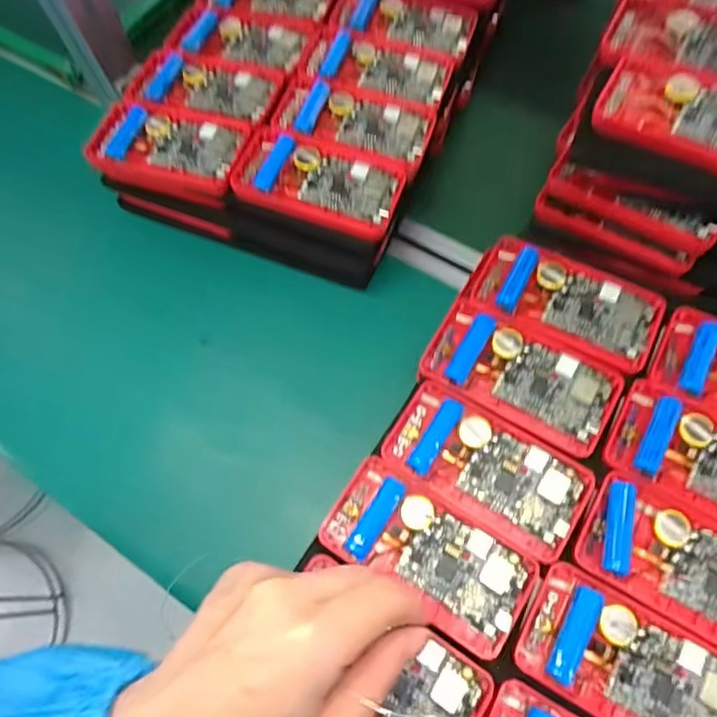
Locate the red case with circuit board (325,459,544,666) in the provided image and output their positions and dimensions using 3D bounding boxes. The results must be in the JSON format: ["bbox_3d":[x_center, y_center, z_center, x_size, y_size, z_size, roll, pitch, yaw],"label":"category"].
[{"bbox_3d":[0.042,0.117,0.332,0.122,0.025,0.062,31,71,17],"label":"red case with circuit board"}]

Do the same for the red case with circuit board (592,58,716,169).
[{"bbox_3d":[0.221,-0.158,0.355,0.120,0.017,0.059,26,70,15],"label":"red case with circuit board"}]

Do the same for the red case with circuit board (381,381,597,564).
[{"bbox_3d":[0.080,0.067,0.342,0.121,0.015,0.063,30,71,17],"label":"red case with circuit board"}]

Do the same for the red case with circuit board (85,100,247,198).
[{"bbox_3d":[-0.148,-0.162,0.422,0.120,0.015,0.065,13,67,10],"label":"red case with circuit board"}]

